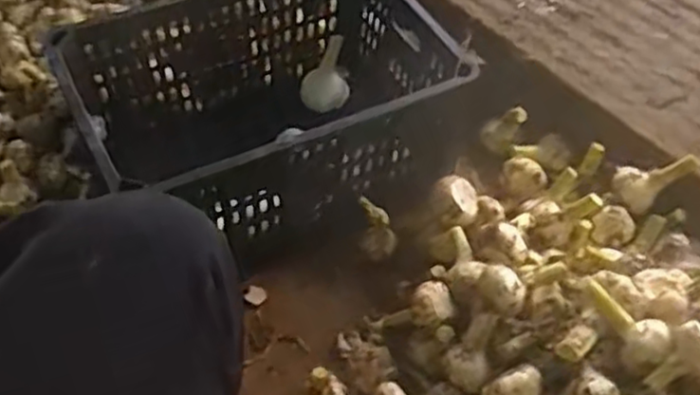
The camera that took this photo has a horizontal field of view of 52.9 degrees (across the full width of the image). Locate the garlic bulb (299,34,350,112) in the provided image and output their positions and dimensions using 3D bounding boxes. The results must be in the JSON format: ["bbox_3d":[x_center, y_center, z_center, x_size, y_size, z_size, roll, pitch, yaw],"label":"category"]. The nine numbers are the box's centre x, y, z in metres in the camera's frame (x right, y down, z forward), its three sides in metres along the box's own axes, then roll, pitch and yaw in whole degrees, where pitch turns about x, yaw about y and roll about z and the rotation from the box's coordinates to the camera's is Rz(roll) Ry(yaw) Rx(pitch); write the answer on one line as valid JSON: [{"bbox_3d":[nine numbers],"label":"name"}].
[{"bbox_3d":[-0.042,-0.189,1.094,0.075,0.096,0.067,-4,52,-5],"label":"garlic bulb"}]

